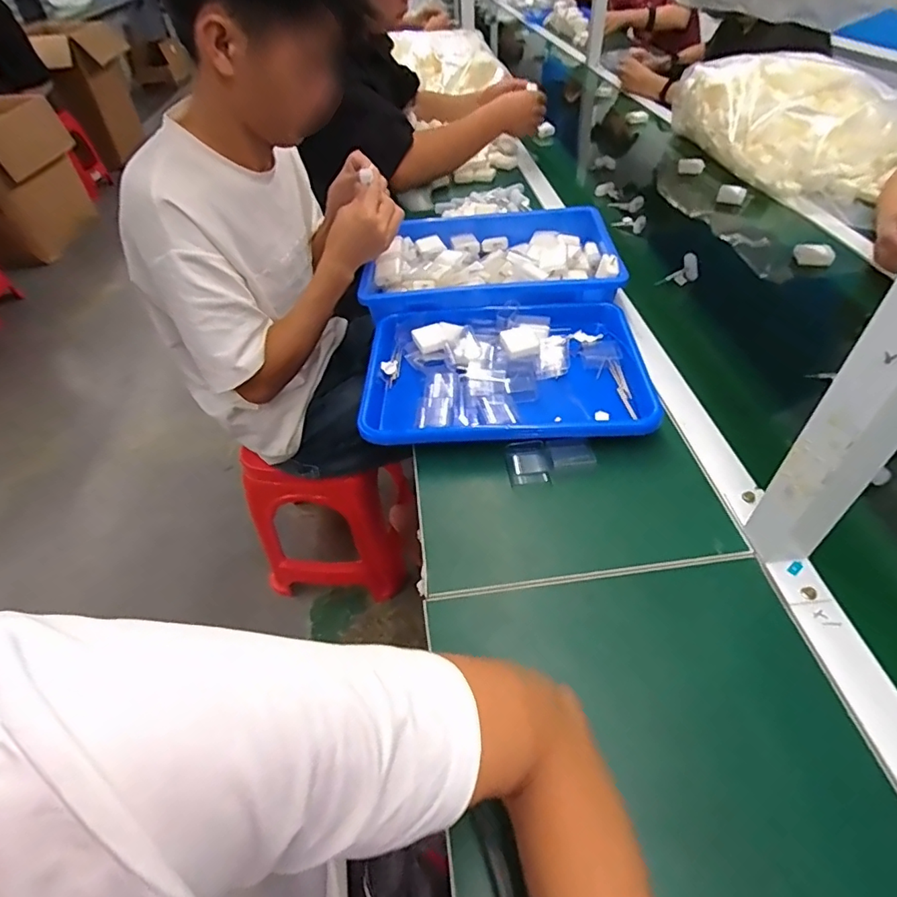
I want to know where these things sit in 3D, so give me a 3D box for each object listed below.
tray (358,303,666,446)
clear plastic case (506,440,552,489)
[{"bbox_3d":[0.065,-0.098,0.613,0.322,0.053,0.246,-1,47,3],"label":"tray"},{"bbox_3d":[0.081,0.015,0.535,0.039,0.009,0.052,-4,47,0],"label":"clear plastic case"}]

